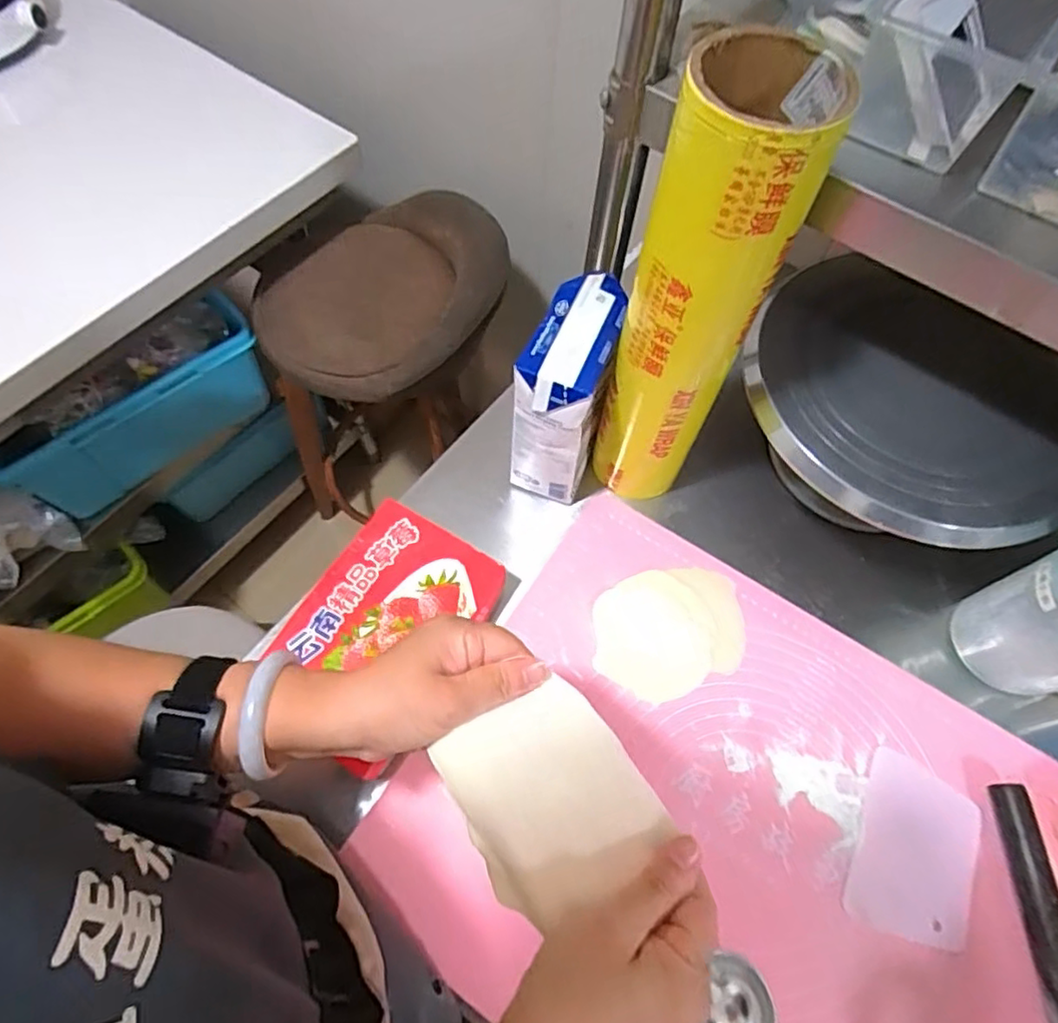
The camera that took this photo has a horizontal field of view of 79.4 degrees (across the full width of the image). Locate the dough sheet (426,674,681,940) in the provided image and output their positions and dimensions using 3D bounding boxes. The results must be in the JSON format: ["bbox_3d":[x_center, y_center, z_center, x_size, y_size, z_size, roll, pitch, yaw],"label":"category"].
[{"bbox_3d":[0.011,0.144,0.323,0.087,0.015,0.096,-26,68,-14],"label":"dough sheet"}]

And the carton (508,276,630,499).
[{"bbox_3d":[0.034,-0.098,0.562,0.059,0.179,0.115,23,65,8],"label":"carton"}]

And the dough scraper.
[{"bbox_3d":[0.296,0.260,0.489,0.086,0.004,0.126,24,65,9],"label":"dough scraper"}]

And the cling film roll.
[{"bbox_3d":[0.116,-0.133,0.477,0.085,0.363,0.094,19,65,7],"label":"cling film roll"}]

